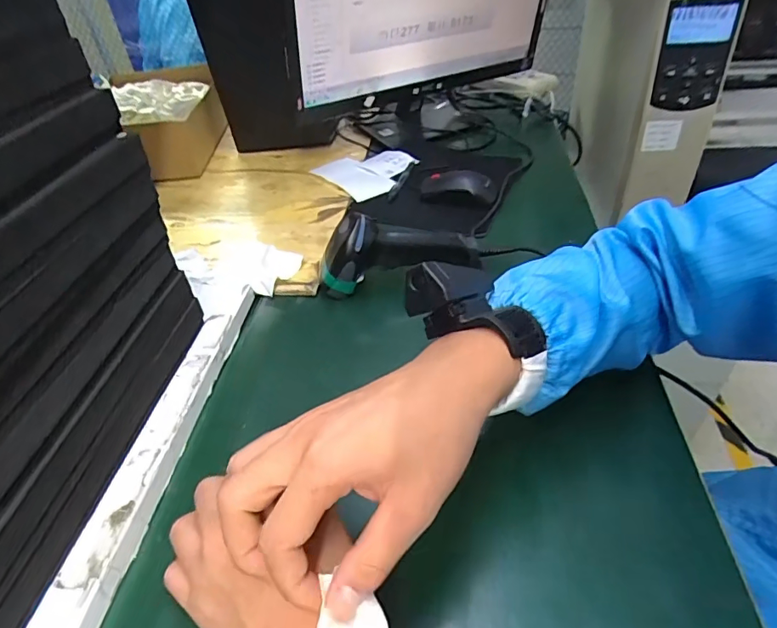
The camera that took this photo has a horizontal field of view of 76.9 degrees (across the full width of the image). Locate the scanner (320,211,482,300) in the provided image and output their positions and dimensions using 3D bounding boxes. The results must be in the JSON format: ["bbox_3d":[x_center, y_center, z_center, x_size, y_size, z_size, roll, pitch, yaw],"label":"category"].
[{"bbox_3d":[0.010,-0.073,0.539,0.171,0.077,0.052,-9,39,-10],"label":"scanner"}]

